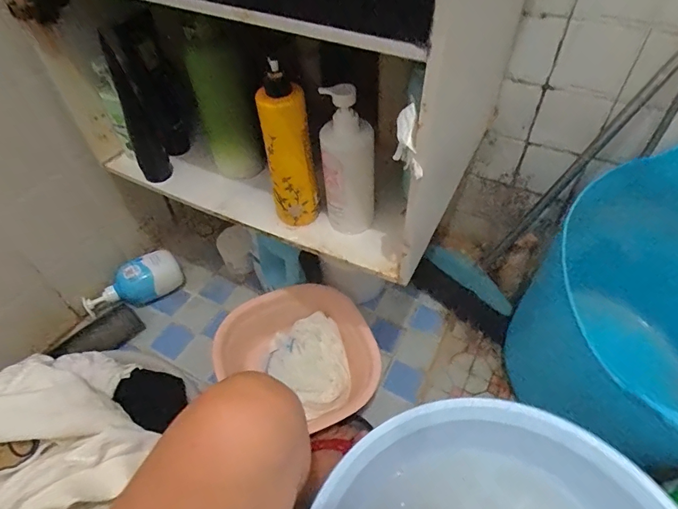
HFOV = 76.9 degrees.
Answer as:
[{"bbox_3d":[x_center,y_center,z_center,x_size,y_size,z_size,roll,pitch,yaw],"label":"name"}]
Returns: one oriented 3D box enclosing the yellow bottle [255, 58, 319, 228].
[{"bbox_3d":[-0.064,-0.128,0.553,0.057,0.212,0.050,-16,50,-11],"label":"yellow bottle"}]

